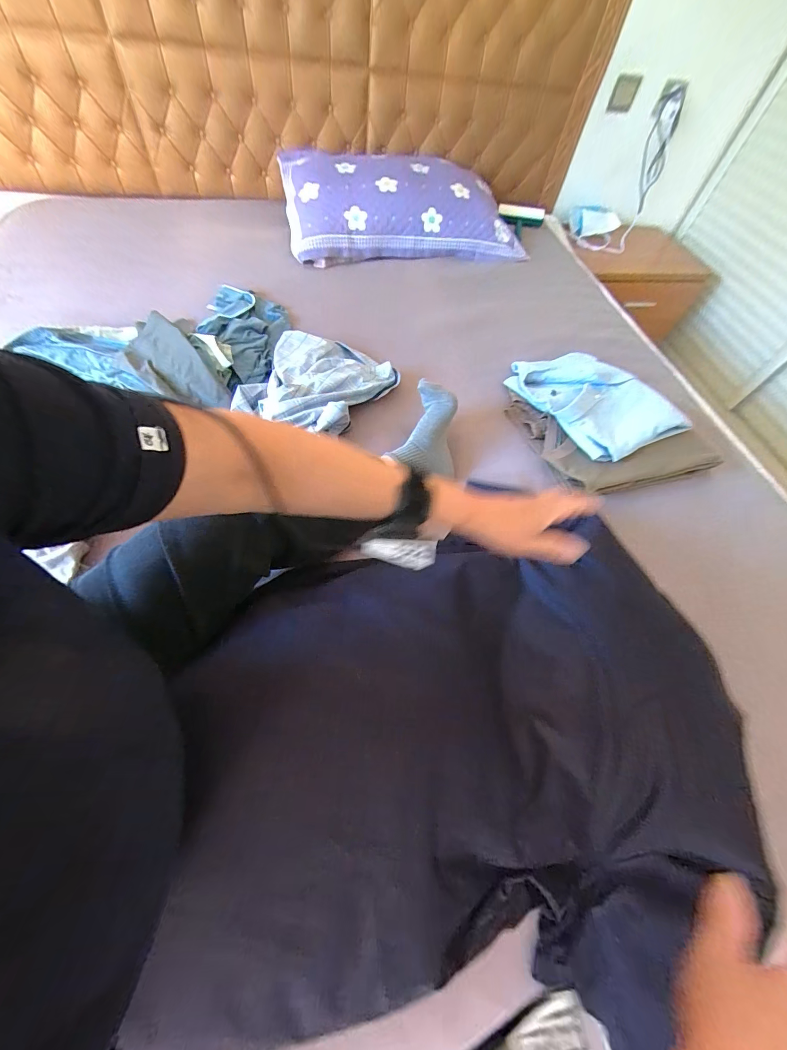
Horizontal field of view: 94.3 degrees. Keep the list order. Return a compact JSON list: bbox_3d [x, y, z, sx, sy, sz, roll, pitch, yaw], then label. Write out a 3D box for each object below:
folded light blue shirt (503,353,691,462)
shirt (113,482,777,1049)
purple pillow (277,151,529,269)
[{"bbox_3d":[0.431,-0.295,0.817,0.244,0.061,0.357,-20,63,-15],"label":"folded light blue shirt"},{"bbox_3d":[0.075,0.231,0.424,0.587,0.089,0.456,-2,60,-6],"label":"shirt"},{"bbox_3d":[0.035,-1.053,1.231,0.781,0.192,0.412,-4,60,-7],"label":"purple pillow"}]

